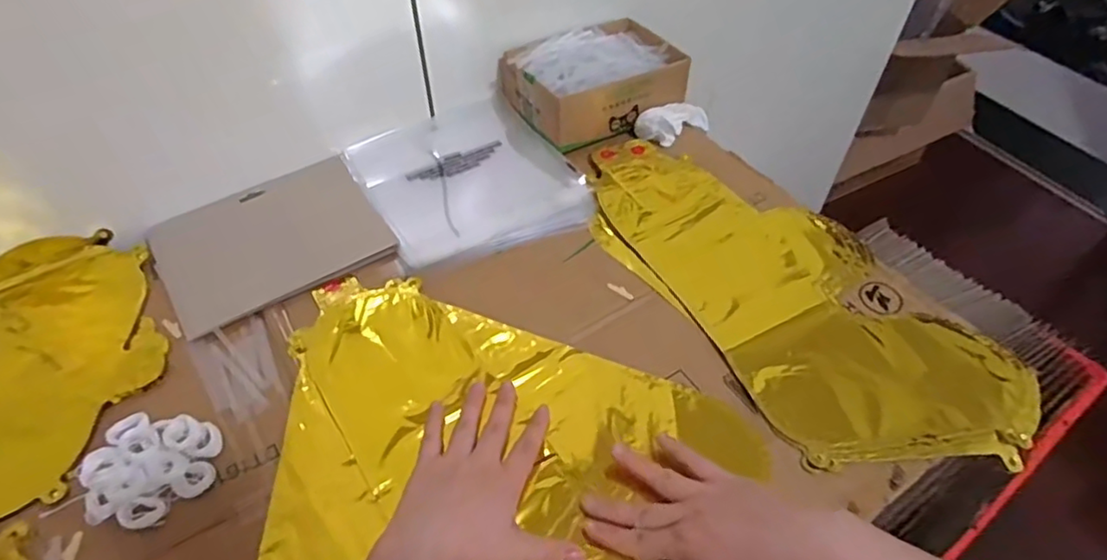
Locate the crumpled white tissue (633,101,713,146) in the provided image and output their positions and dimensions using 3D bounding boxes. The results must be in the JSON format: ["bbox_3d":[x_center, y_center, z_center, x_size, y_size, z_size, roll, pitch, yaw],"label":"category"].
[{"bbox_3d":[0.145,-0.185,0.719,0.101,0.032,0.041,-20,51,-33],"label":"crumpled white tissue"}]

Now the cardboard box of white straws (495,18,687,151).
[{"bbox_3d":[0.049,-0.232,0.716,0.183,0.077,0.134,-24,53,-20],"label":"cardboard box of white straws"}]

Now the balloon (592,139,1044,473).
[{"bbox_3d":[0.200,-0.005,0.572,0.205,0.013,0.430,-26,54,-21],"label":"balloon"}]

